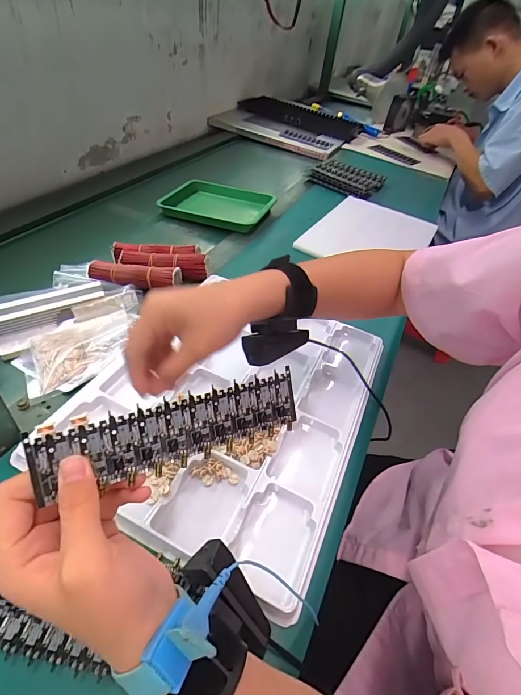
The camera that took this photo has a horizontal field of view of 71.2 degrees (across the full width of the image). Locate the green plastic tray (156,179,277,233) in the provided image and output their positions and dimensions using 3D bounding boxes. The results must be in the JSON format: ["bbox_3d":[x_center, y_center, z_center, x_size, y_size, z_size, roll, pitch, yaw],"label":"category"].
[{"bbox_3d":[-0.092,-0.307,0.785,0.225,0.030,0.171,16,44,10],"label":"green plastic tray"}]

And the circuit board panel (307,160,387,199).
[{"bbox_3d":[0.228,-0.447,0.961,0.173,0.022,0.178,29,47,22],"label":"circuit board panel"}]

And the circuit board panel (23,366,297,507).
[{"bbox_3d":[-0.048,0.050,0.226,0.160,0.040,0.004,-12,7,-28],"label":"circuit board panel"}]

